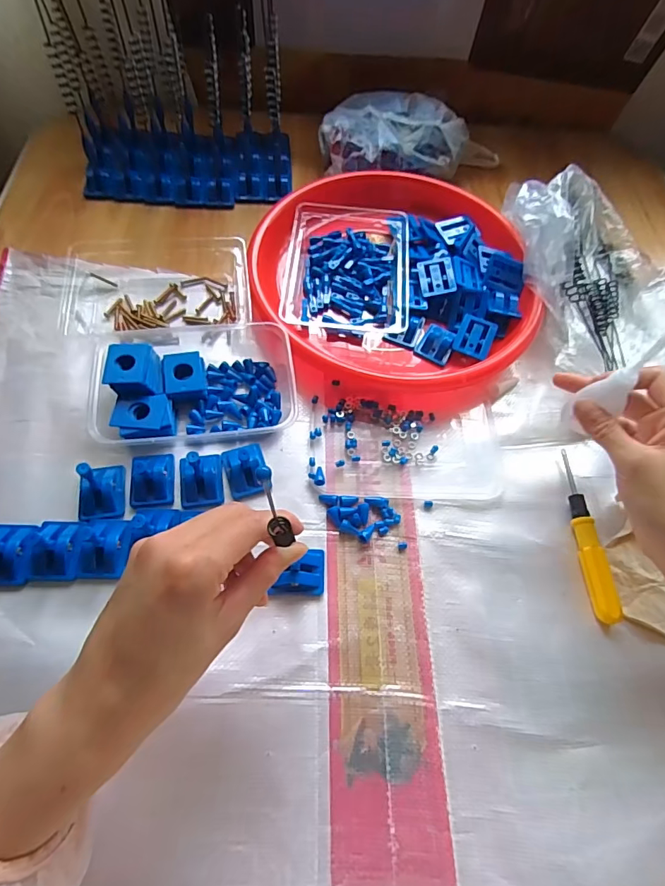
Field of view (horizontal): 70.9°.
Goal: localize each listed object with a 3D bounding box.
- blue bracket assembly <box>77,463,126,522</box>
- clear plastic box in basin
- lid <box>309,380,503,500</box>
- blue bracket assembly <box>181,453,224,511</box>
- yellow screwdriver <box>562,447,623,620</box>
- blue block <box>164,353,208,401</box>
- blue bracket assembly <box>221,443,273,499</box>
[{"bbox_3d":[-0.183,0.032,0.358,0.034,0.043,0.043,-7,63,-8],"label":"blue bracket assembly"},{"bbox_3d":[0.016,-0.185,0.491,0.120,0.033,0.171,5,62,-1],"label":"clear plastic box in basin"},{"bbox_3d":[0.067,0.000,0.416,0.162,0.007,0.105,6,62,-1],"label":"lid"},{"bbox_3d":[-0.106,0.023,0.371,0.033,0.043,0.044,-3,62,-6],"label":"blue bracket assembly"},{"bbox_3d":[0.207,0.071,0.381,0.015,0.014,0.141,2,62,-3],"label":"yellow screwdriver"},{"bbox_3d":[-0.133,-0.059,0.424,0.035,0.023,0.045,-9,63,-8],"label":"blue block"},{"bbox_3d":[-0.072,0.021,0.390,0.035,0.021,0.043,-16,64,-12],"label":"blue bracket assembly"}]

